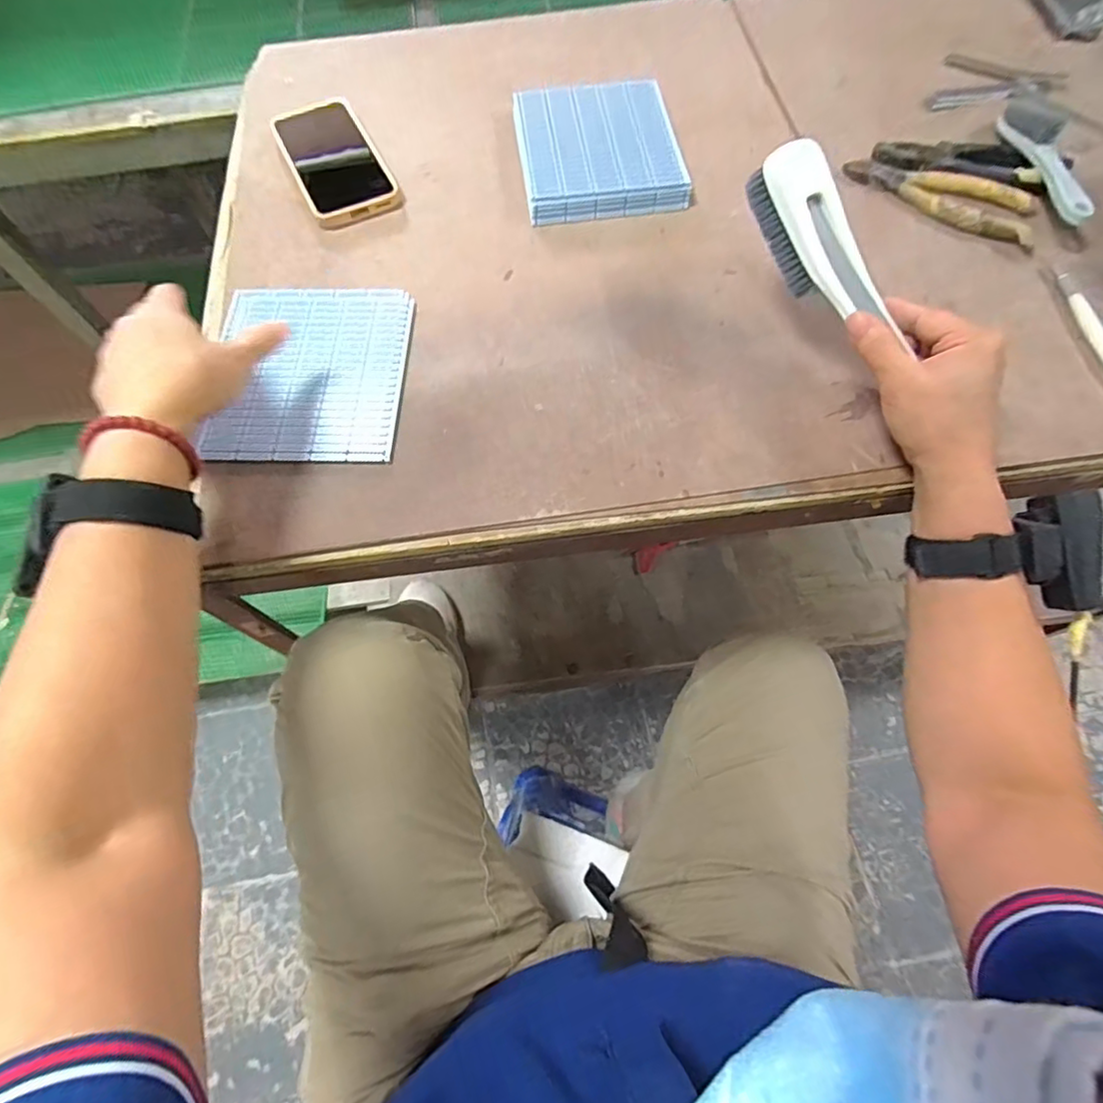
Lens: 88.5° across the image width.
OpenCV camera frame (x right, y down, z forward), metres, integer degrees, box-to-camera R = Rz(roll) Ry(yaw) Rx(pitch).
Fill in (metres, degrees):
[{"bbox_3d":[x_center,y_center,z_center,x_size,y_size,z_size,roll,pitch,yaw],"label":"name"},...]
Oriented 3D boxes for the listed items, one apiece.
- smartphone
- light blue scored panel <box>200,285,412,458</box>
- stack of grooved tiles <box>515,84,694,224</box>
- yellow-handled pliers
[{"bbox_3d":[-0.203,-0.368,0.527,0.080,0.012,0.170,-24,69,-11],"label":"smartphone"},{"bbox_3d":[-0.182,-0.139,0.430,0.142,0.007,0.165,1,66,-1],"label":"light blue scored panel"},{"bbox_3d":[0.043,-0.373,0.519,0.139,0.019,0.166,-6,66,-4],"label":"stack of grooved tiles"},{"bbox_3d":[0.335,-0.308,0.489,0.155,0.022,0.059,32,69,12],"label":"yellow-handled pliers"}]

